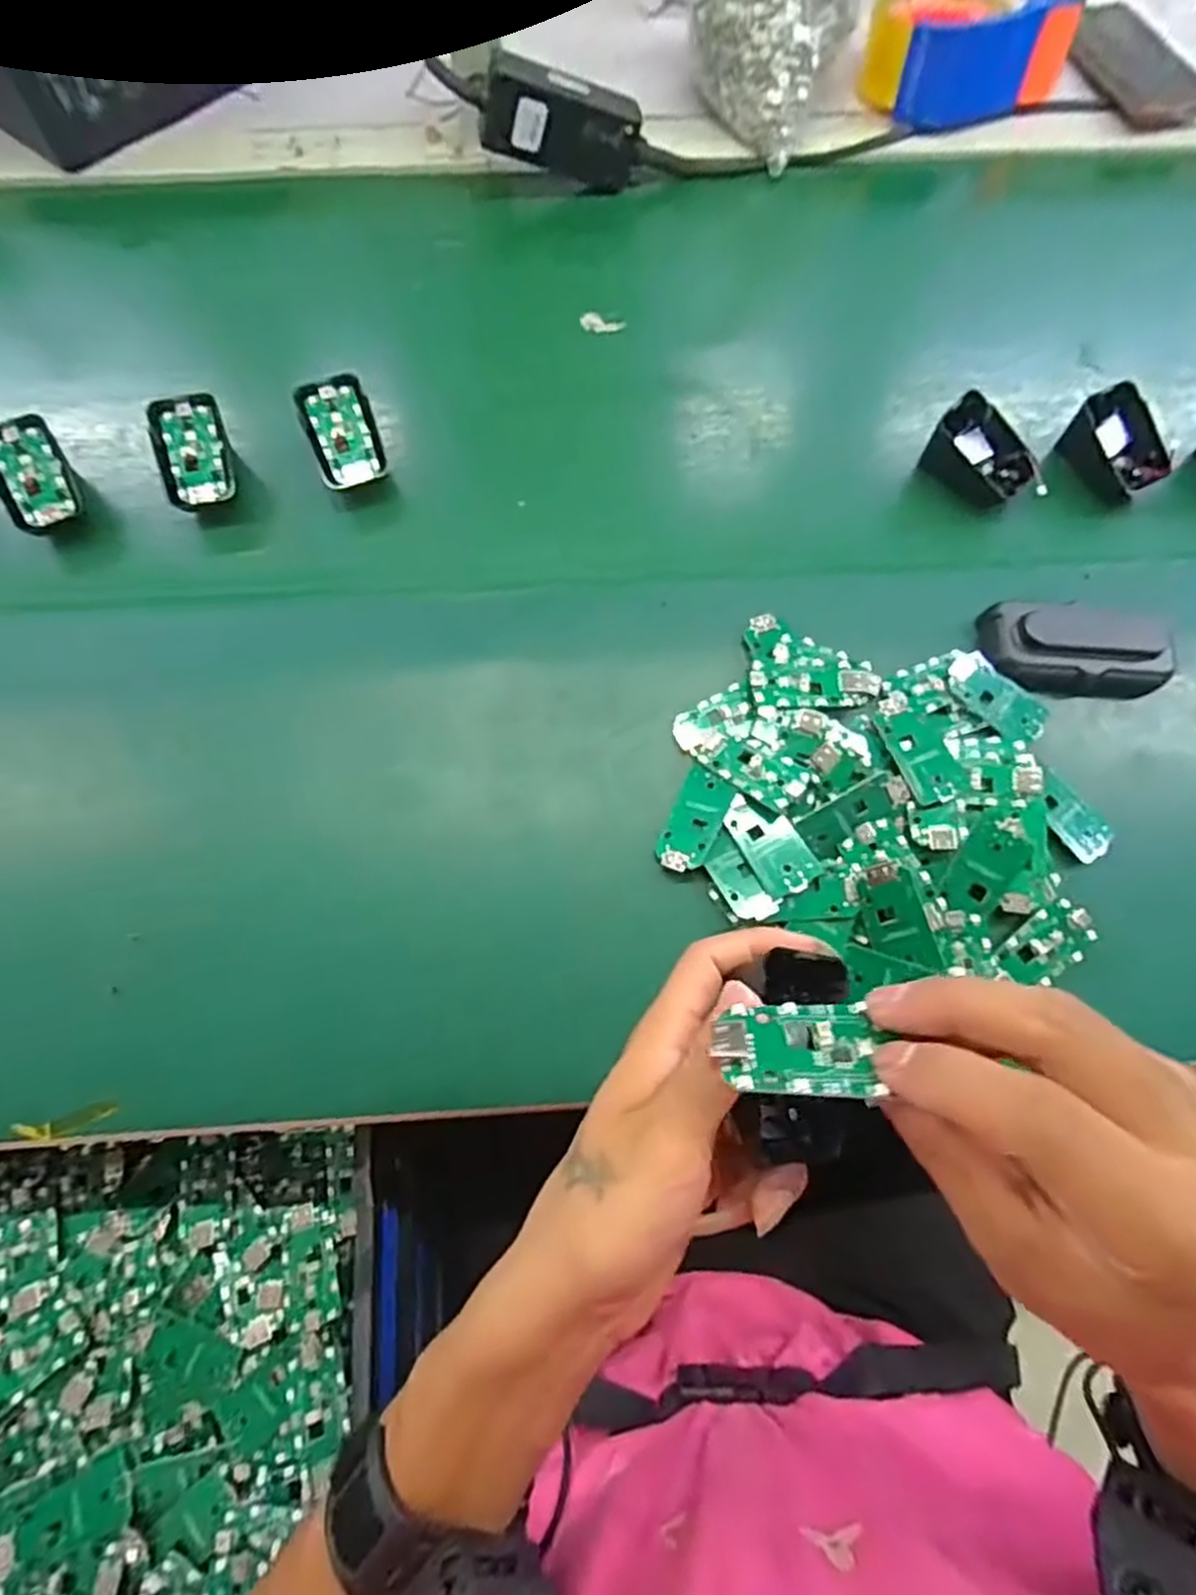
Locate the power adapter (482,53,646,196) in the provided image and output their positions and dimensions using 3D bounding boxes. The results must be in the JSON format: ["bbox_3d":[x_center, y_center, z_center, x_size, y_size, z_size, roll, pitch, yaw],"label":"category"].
[{"bbox_3d":[-0.027,-0.499,0.551,0.112,0.054,0.032,4,69,-18],"label":"power adapter"}]

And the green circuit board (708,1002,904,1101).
[{"bbox_3d":[0.059,0.073,0.219,0.045,0.005,0.031,-3,35,4],"label":"green circuit board"}]

